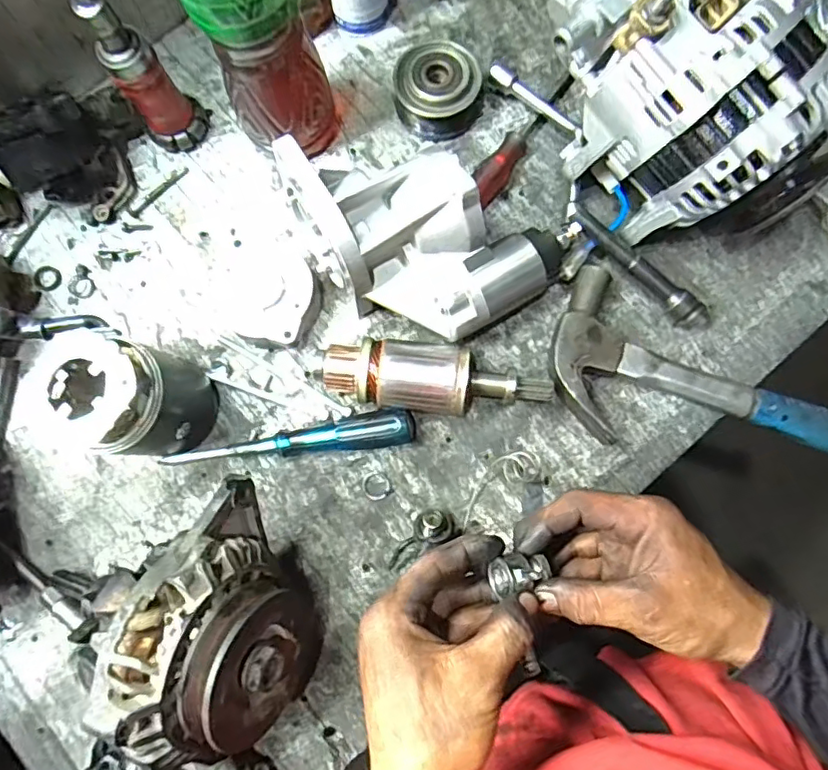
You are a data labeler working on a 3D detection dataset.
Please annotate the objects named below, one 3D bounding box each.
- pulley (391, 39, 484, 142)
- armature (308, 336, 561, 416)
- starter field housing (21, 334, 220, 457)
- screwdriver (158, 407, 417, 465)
[{"bbox_3d":[0.020,-0.249,0.488,0.067,0.043,0.063,0,78,1],"label":"pulley"},{"bbox_3d":[0.014,-0.003,0.437,0.176,0.052,0.051,3,78,2],"label":"armature"},{"bbox_3d":[-0.200,0.011,0.408,0.085,0.115,0.078,-1,78,1],"label":"starter field housing"},{"bbox_3d":[-0.095,0.042,0.445,0.190,0.026,0.029,-7,78,0],"label":"screwdriver"}]

